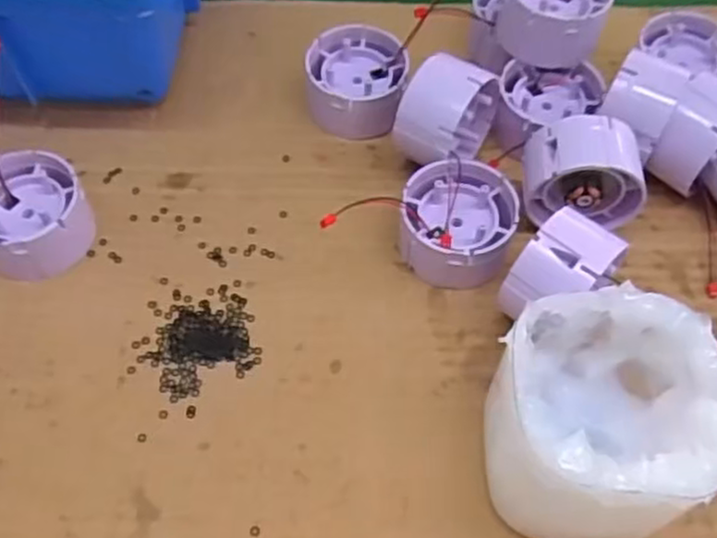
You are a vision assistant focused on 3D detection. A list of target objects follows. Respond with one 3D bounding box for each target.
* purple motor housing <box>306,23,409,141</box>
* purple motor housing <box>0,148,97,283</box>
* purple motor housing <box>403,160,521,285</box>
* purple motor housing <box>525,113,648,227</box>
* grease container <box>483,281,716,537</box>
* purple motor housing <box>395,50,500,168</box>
[{"bbox_3d":[-0.001,-0.084,0.337,0.044,0.025,0.050,-3,58,-3],"label":"purple motor housing"},{"bbox_3d":[-0.132,-0.021,0.296,0.044,0.026,0.047,0,58,-1],"label":"purple motor housing"},{"bbox_3d":[0.040,-0.016,0.297,0.043,0.027,0.047,7,58,4],"label":"purple motor housing"},{"bbox_3d":[0.090,-0.037,0.298,0.047,0.044,0.029,0,58,-1],"label":"purple motor housing"},{"bbox_3d":[0.077,0.051,0.231,0.065,0.072,0.074,-3,58,-3],"label":"grease container"},{"bbox_3d":[0.037,-0.064,0.313,0.029,0.049,0.047,28,62,16],"label":"purple motor housing"}]

